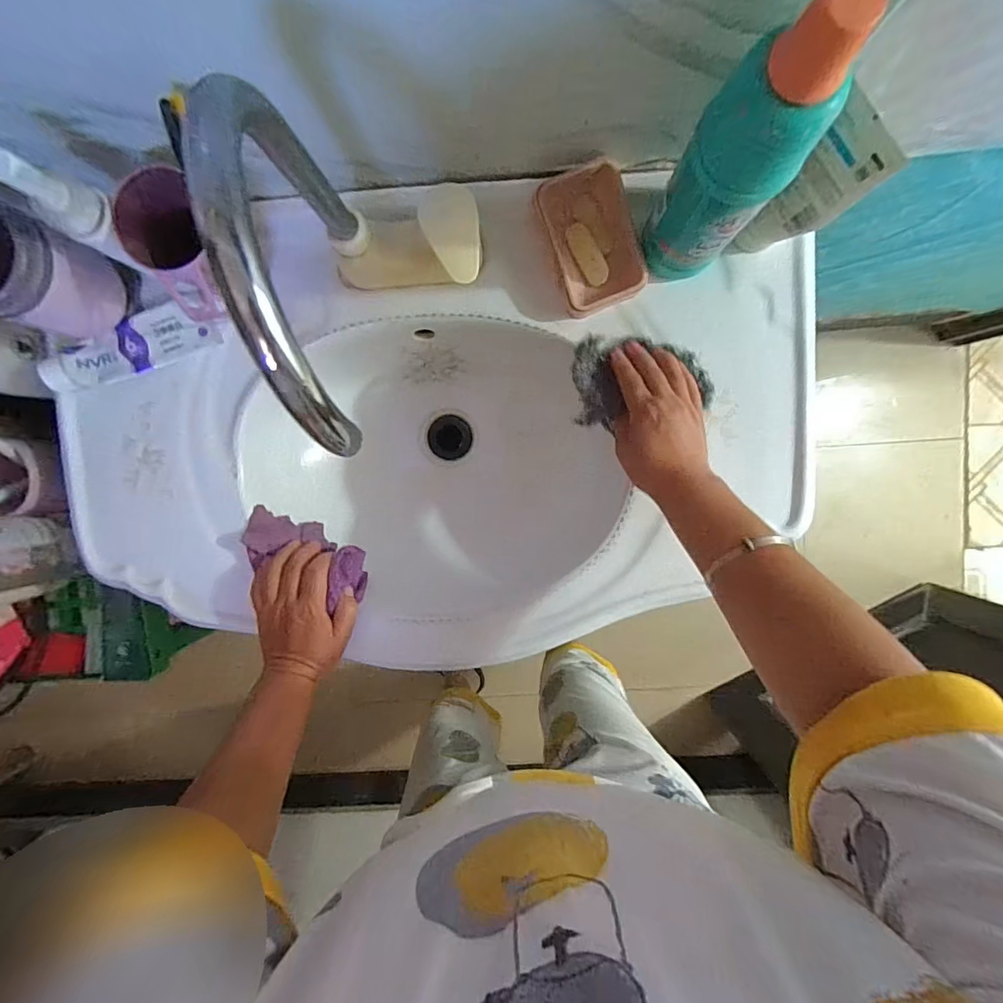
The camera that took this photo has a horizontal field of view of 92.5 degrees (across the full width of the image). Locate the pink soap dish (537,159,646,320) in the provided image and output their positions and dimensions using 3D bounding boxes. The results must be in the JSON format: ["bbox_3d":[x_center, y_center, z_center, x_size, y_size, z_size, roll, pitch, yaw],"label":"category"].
[{"bbox_3d":[0.084,-0.242,0.447,0.076,0.038,0.115,-20,95,3],"label":"pink soap dish"}]

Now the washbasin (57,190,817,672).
[{"bbox_3d":[-0.061,-0.055,0.554,0.749,0.162,0.418,-8,95,5],"label":"washbasin"}]

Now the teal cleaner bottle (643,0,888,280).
[{"bbox_3d":[0.157,-0.228,0.331,0.063,0.223,0.061,2,96,2],"label":"teal cleaner bottle"}]

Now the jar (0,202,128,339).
[{"bbox_3d":[-0.401,-0.192,0.422,0.074,0.122,0.080,0,95,2],"label":"jar"}]

